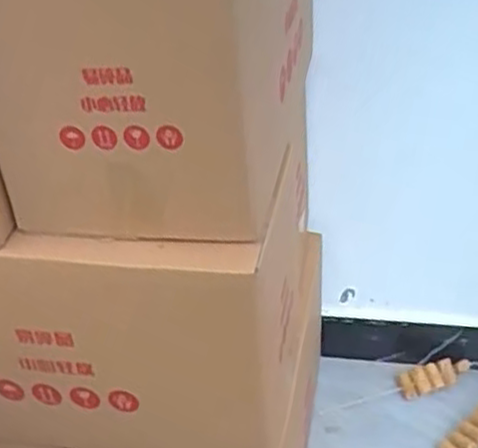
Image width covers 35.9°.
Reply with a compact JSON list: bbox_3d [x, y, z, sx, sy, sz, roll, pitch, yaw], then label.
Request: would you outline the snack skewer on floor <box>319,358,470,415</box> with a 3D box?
[{"bbox_3d":[0.218,0.223,1.033,0.213,0.024,0.044,-12,35,-10],"label":"snack skewer on floor"}]

